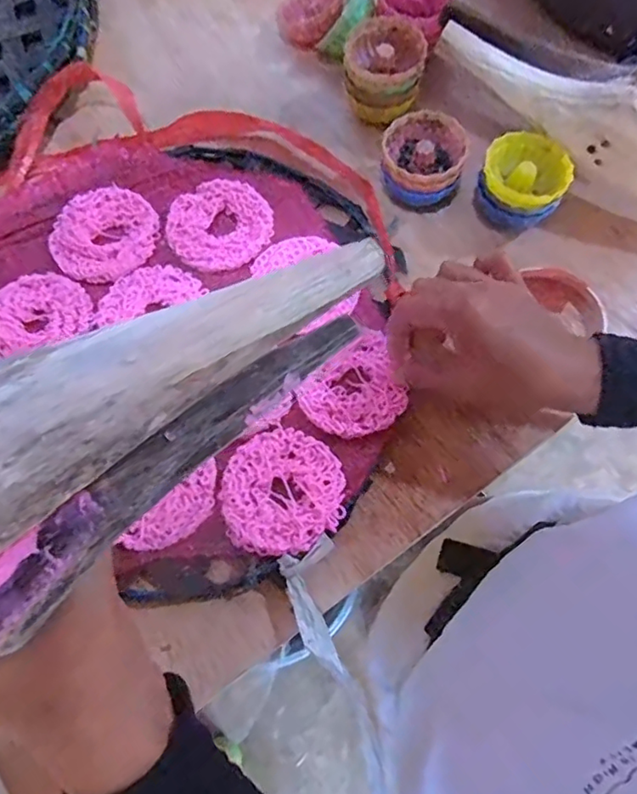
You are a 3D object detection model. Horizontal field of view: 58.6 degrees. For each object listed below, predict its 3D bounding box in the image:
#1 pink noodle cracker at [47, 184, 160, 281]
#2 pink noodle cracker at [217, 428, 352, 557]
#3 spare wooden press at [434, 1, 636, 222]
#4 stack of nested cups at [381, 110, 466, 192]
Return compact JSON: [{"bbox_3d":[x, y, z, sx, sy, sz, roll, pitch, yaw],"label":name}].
[{"bbox_3d":[-0.165,-0.126,0.437,0.077,0.007,0.079,-1,70,2],"label":"pink noodle cracker"},{"bbox_3d":[-0.023,0.061,0.366,0.078,0.017,0.078,-1,70,2],"label":"pink noodle cracker"},{"bbox_3d":[0.223,-0.202,0.427,0.288,0.078,0.076,29,74,12],"label":"spare wooden press"},{"bbox_3d":[0.079,-0.181,0.437,0.060,0.036,0.064,23,73,10],"label":"stack of nested cups"}]

